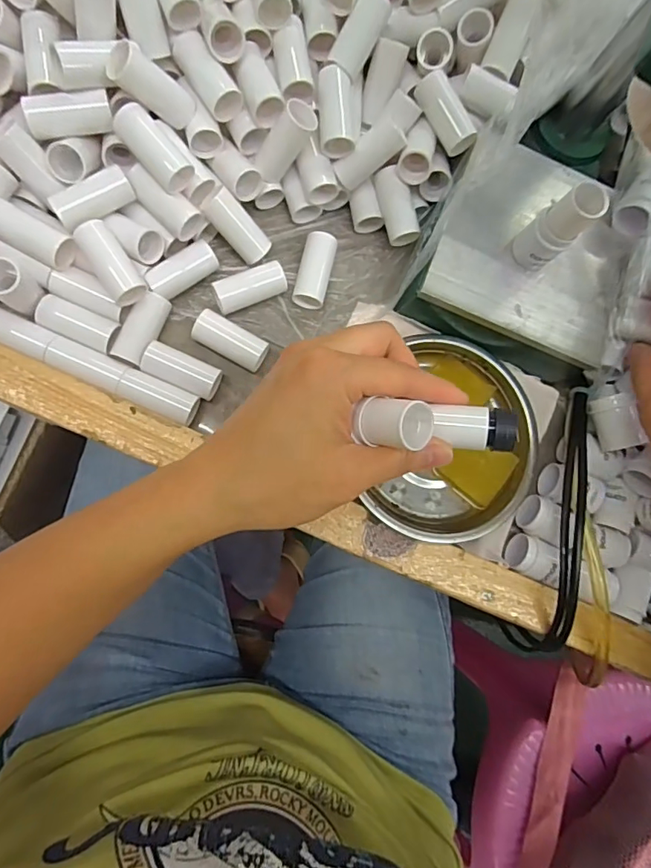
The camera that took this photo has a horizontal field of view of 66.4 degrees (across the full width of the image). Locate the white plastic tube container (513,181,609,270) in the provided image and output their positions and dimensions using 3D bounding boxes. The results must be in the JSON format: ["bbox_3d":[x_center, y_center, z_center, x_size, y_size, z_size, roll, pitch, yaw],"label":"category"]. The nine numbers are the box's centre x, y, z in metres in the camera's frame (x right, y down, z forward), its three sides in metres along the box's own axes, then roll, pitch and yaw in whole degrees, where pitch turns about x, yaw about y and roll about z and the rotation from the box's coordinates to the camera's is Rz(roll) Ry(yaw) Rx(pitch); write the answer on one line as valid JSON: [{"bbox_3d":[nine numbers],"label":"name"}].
[{"bbox_3d":[0.134,-0.118,0.286,0.025,0.053,0.024,1,82,-9],"label":"white plastic tube container"}]

